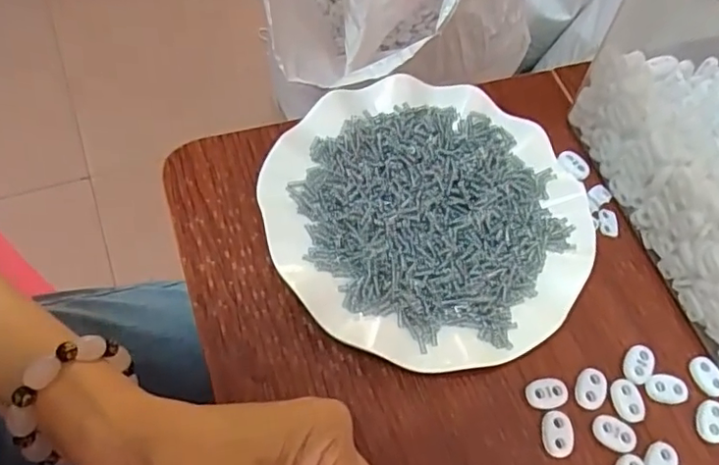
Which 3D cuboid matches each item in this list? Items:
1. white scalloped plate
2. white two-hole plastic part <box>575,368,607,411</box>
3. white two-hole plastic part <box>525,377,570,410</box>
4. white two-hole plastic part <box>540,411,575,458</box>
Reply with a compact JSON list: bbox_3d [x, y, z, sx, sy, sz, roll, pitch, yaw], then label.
[{"bbox_3d":[0.040,-0.011,0.332,0.177,0.028,0.175,3,62,-6],"label":"white scalloped plate"},{"bbox_3d":[0.125,0.084,0.308,0.015,0.004,0.022,27,62,7],"label":"white two-hole plastic part"},{"bbox_3d":[0.100,0.086,0.306,0.022,0.004,0.015,-10,64,-12],"label":"white two-hole plastic part"},{"bbox_3d":[0.103,0.105,0.297,0.017,0.004,0.022,7,62,-4],"label":"white two-hole plastic part"}]

